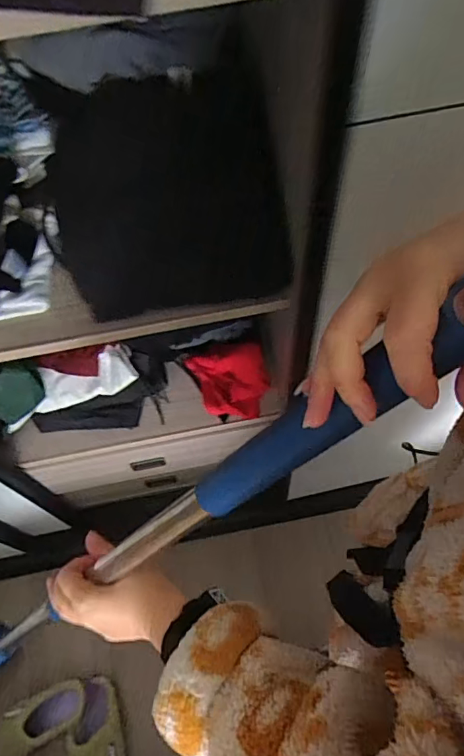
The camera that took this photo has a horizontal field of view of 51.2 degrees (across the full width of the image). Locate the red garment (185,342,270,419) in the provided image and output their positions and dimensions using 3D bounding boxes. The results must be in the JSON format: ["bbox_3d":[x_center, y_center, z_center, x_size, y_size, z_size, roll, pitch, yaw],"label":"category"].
[{"bbox_3d":[-0.004,0.012,1.027,0.157,0.075,0.148,-14,60,-4],"label":"red garment"}]

